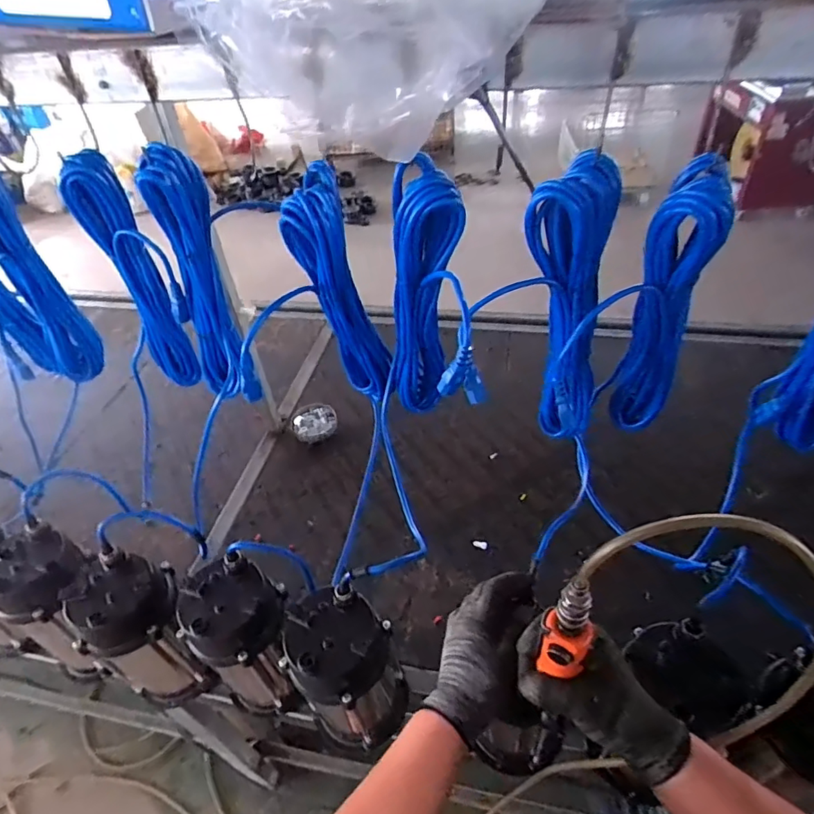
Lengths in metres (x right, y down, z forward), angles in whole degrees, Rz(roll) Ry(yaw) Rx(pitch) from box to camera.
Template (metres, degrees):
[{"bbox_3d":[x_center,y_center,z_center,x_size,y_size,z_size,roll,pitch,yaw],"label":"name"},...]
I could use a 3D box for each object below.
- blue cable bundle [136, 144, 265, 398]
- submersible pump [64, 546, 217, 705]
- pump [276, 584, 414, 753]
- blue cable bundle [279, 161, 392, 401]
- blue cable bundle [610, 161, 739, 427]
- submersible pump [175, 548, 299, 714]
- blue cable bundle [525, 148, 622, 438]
[{"bbox_3d":[-0.276,-0.159,0.705,0.089,0.341,0.047,-23,47,-18],"label":"blue cable bundle"},{"bbox_3d":[-0.378,0.330,0.756,0.116,0.264,0.112,-15,45,-10],"label":"submersible pump"},{"bbox_3d":[-0.078,0.359,0.694,0.127,0.268,0.116,18,49,23],"label":"pump"},{"bbox_3d":[-0.087,-0.132,0.683,0.098,0.330,0.072,5,45,11],"label":"blue cable bundle"},{"bbox_3d":[0.301,-0.096,0.615,0.073,0.356,0.088,17,48,22],"label":"blue cable bundle"},{"bbox_3d":[-0.211,0.335,0.728,0.146,0.261,0.119,7,45,13],"label":"submersible pump"},{"bbox_3d":[0.190,-0.101,0.622,0.094,0.351,0.069,32,55,32],"label":"blue cable bundle"}]

